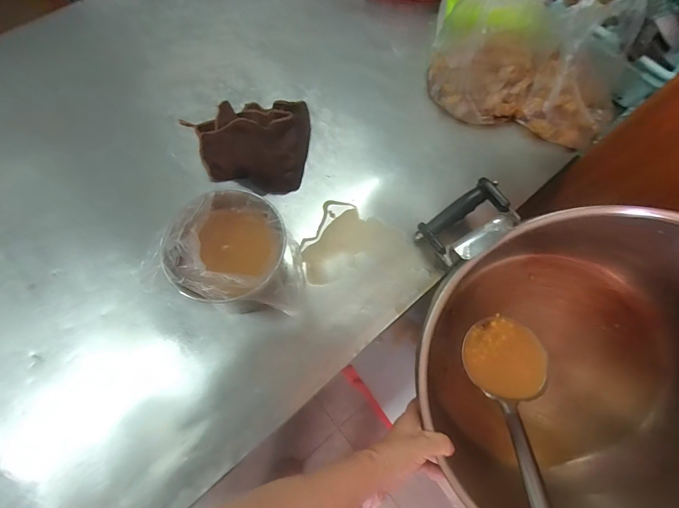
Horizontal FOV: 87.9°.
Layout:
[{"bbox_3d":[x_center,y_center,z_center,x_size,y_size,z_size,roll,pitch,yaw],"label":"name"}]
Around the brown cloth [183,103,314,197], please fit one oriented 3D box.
[{"bbox_3d":[-0.138,-0.172,0.529,0.180,0.033,0.162,4,70,-2],"label":"brown cloth"}]

